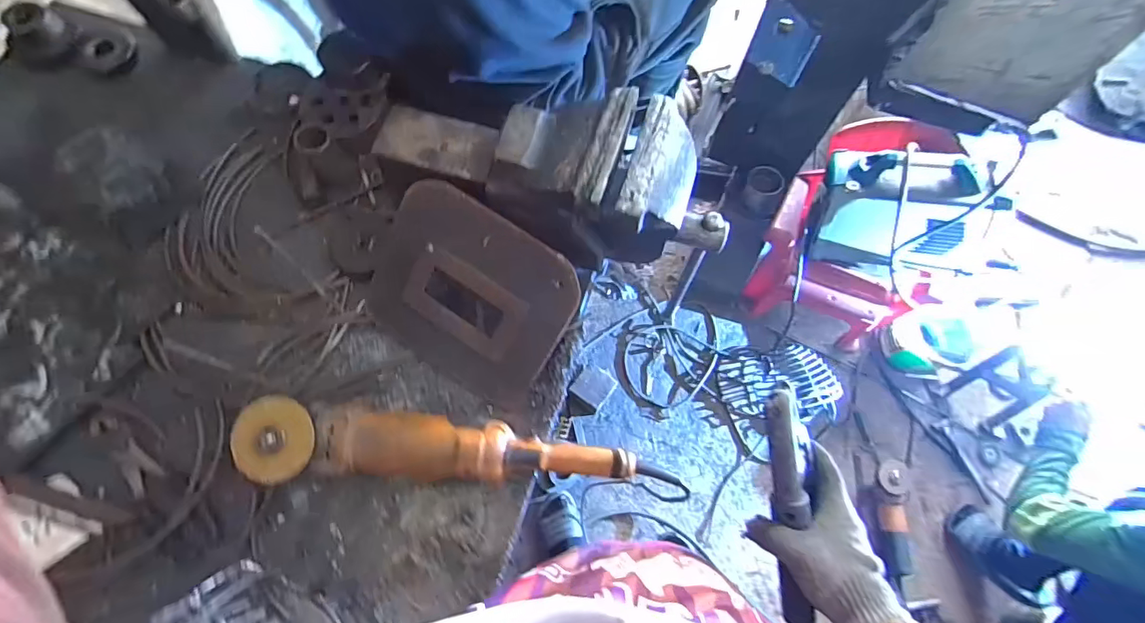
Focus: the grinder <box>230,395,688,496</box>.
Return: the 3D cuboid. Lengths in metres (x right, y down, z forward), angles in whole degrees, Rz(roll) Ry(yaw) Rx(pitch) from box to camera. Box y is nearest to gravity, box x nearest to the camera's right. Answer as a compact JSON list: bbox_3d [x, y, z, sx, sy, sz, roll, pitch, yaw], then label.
[{"bbox_3d":[-0.117,0.143,0.497,0.407,0.069,0.074,5,71,1],"label":"grinder"}]

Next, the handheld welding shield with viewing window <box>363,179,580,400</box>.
[{"bbox_3d":[-0.115,-0.016,0.547,0.218,0.008,0.192,31,111,7],"label":"handheld welding shield with viewing window"}]

